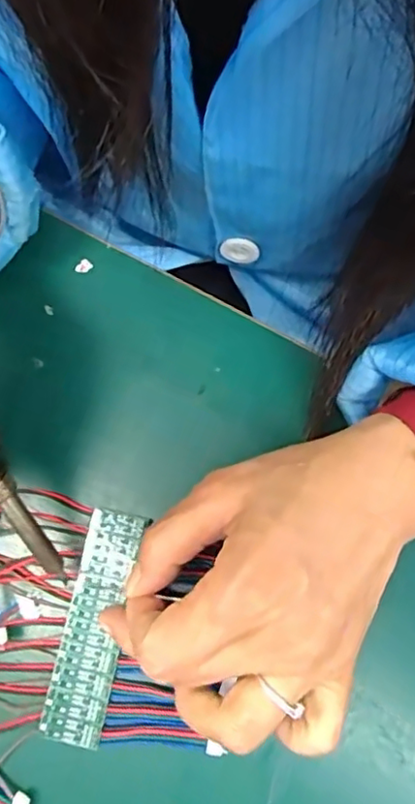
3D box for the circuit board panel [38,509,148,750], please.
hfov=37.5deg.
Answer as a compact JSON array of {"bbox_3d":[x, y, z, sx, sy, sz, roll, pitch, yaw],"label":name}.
[{"bbox_3d":[-0.050,0.096,0.266,0.026,0.004,0.094,11,76,2],"label":"circuit board panel"}]

